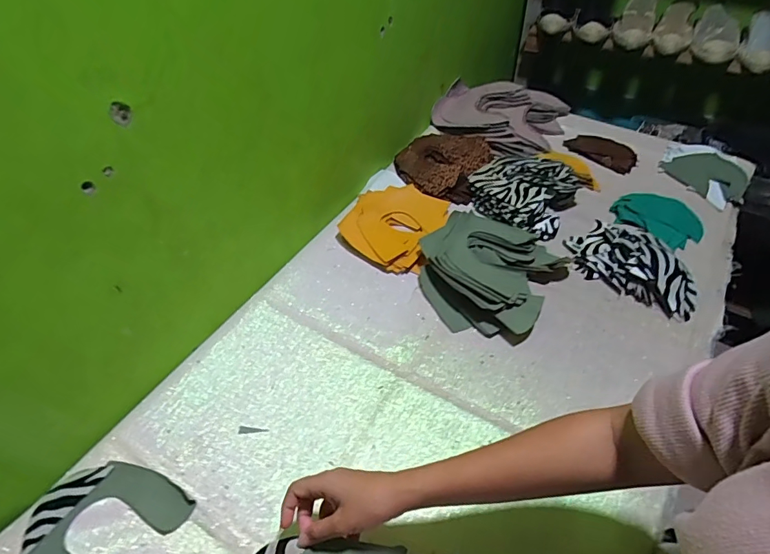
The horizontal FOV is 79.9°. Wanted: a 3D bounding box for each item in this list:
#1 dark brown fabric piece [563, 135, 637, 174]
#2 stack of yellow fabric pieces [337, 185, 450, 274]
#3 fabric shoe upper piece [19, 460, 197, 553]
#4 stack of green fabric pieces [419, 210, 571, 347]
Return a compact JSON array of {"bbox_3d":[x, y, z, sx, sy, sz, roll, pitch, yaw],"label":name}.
[{"bbox_3d":[0.450,-0.262,0.946,0.093,0.010,0.135,-31,55,-25],"label":"dark brown fabric piece"},{"bbox_3d":[0.017,-0.094,0.809,0.156,0.036,0.196,18,50,16],"label":"stack of yellow fabric pieces"},{"bbox_3d":[-0.315,0.272,0.503,0.150,0.006,0.144,24,49,18],"label":"fabric shoe upper piece"},{"bbox_3d":[0.161,-0.011,0.714,0.195,0.062,0.203,26,53,22],"label":"stack of green fabric pieces"}]

